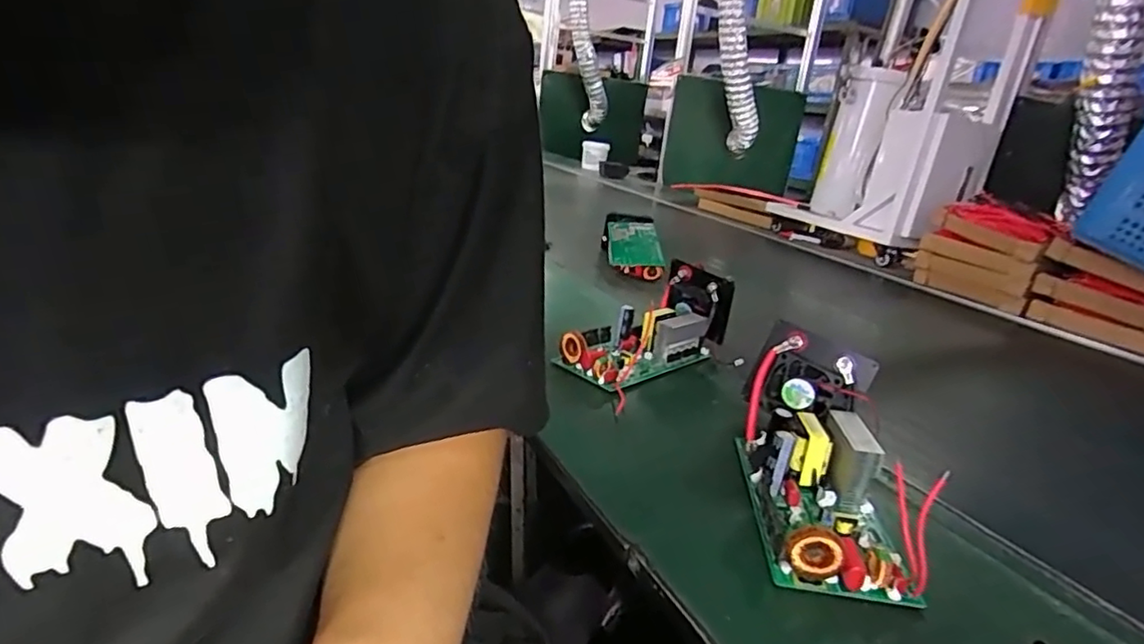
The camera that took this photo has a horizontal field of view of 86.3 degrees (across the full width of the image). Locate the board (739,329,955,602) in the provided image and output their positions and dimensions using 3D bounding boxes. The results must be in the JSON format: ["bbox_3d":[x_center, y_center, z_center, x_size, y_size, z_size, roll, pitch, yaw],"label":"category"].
[{"bbox_3d":[0.201,0.097,0.494,0.108,0.082,0.257,11,21,10],"label":"board"}]

